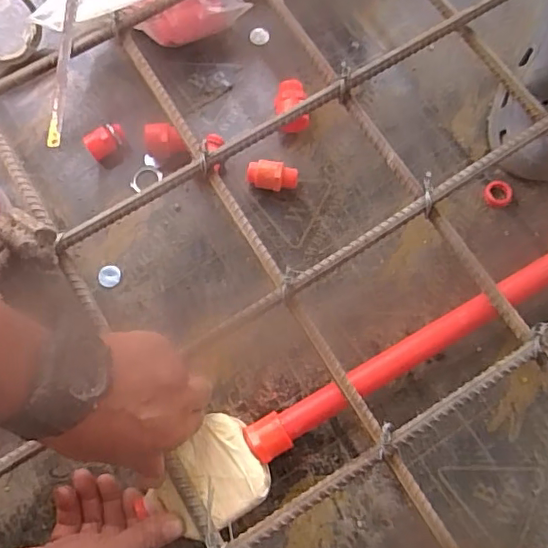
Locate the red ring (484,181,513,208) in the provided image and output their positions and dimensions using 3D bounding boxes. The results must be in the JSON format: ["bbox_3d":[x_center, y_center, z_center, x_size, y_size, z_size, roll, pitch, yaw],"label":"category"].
[{"bbox_3d":[0.226,-0.081,0.560,0.024,0.012,0.026,0,74,1],"label":"red ring"}]

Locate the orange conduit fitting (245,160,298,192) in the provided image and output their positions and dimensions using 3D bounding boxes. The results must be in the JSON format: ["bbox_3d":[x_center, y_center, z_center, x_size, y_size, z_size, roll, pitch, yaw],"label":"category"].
[{"bbox_3d":[-0.002,-0.097,0.561,0.050,0.029,0.022,8,74,3],"label":"orange conduit fitting"}]

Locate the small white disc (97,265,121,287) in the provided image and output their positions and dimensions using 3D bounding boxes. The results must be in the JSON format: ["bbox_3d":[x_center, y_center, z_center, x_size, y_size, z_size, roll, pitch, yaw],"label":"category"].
[{"bbox_3d":[-0.162,0.002,0.547,0.022,0.004,0.021,0,74,1],"label":"small white disc"}]

